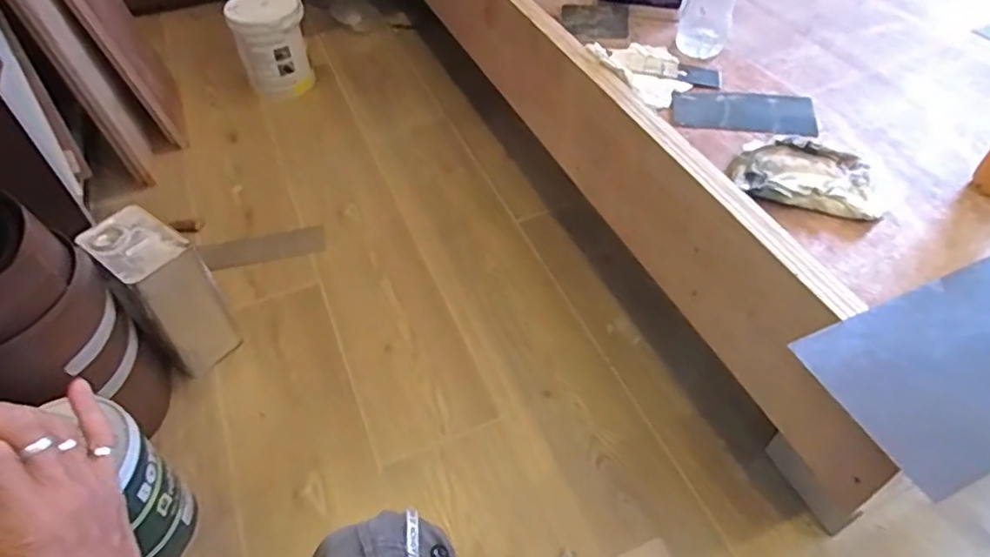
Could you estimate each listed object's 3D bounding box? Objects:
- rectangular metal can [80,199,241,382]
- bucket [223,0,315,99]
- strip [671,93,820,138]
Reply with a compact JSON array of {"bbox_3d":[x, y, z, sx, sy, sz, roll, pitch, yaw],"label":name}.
[{"bbox_3d":[-0.534,0.026,0.995,0.173,0.237,0.112,31,57,26],"label":"rectangular metal can"},{"bbox_3d":[-0.573,-0.611,1.575,0.176,0.223,0.174,-1,49,2],"label":"bucket"},{"bbox_3d":[0.349,-0.233,0.857,0.190,0.010,0.091,5,49,6],"label":"strip"}]

